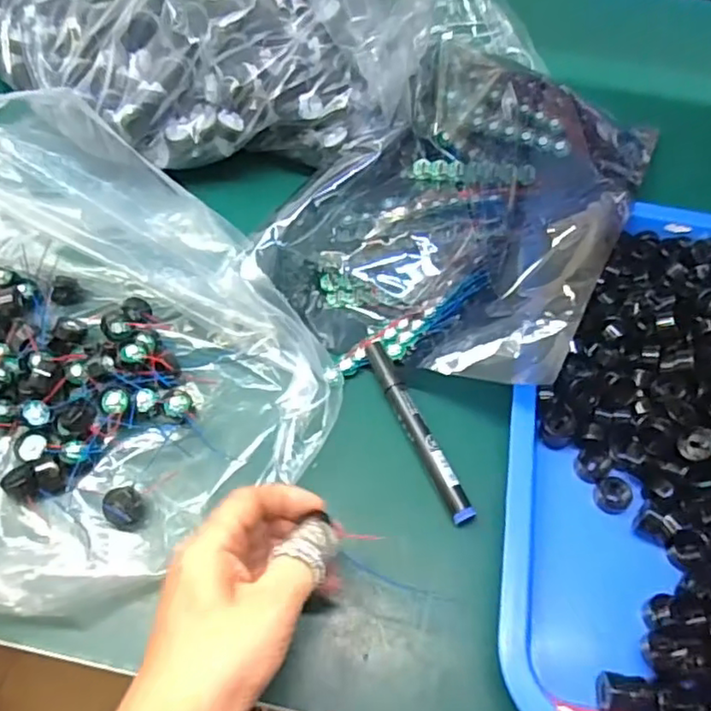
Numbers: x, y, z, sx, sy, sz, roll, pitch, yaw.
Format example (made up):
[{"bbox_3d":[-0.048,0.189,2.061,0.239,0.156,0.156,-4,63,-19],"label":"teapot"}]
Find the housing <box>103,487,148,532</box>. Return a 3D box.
[{"bbox_3d":[-0.139,0.094,0.384,0.026,0.016,0.021,41,65,19],"label":"housing"}]

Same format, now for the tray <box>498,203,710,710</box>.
[{"bbox_3d":[0.251,0.051,0.399,0.300,0.056,0.389,11,59,3],"label":"tray"}]

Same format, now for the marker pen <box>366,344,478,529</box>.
[{"bbox_3d":[0.041,0.048,0.415,0.015,0.016,0.131,-21,63,-15],"label":"marker pen"}]

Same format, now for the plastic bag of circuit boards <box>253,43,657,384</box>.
[{"bbox_3d":[0.088,-0.123,0.487,0.220,0.050,0.313,27,62,12],"label":"plastic bag of circuit boards"}]

